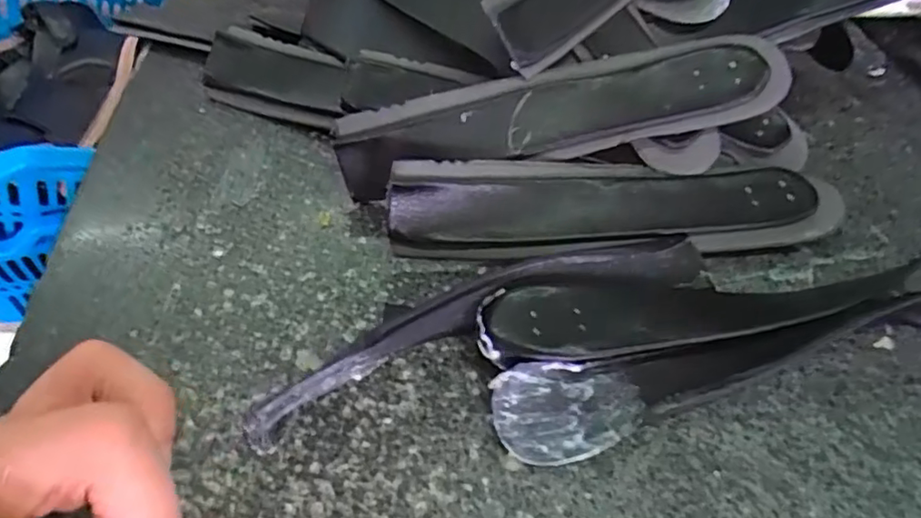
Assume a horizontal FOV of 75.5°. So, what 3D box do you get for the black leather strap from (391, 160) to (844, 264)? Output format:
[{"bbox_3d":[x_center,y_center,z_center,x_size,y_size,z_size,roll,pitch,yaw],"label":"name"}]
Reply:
[{"bbox_3d":[0.060,-0.019,0.220,0.167,0.014,0.034,-2,80,-9],"label":"black leather strap"}]

